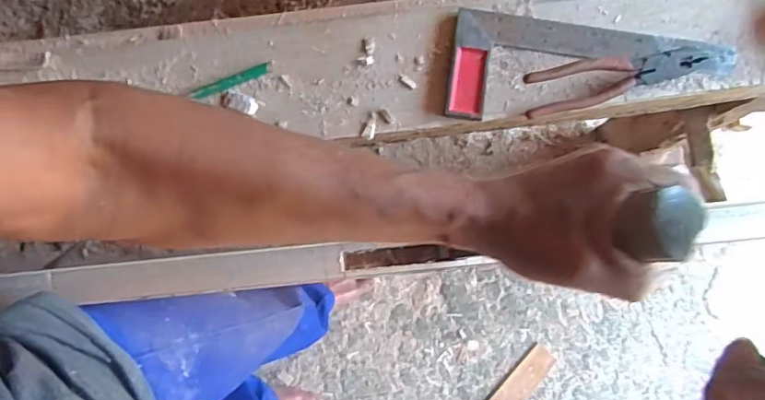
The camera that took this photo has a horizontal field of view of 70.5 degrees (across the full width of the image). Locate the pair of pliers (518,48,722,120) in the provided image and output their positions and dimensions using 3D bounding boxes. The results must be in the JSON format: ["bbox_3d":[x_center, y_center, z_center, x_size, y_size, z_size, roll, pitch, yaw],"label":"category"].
[{"bbox_3d":[0.260,-0.131,0.568,0.220,0.030,0.038,-11,78,-2],"label":"pair of pliers"}]

